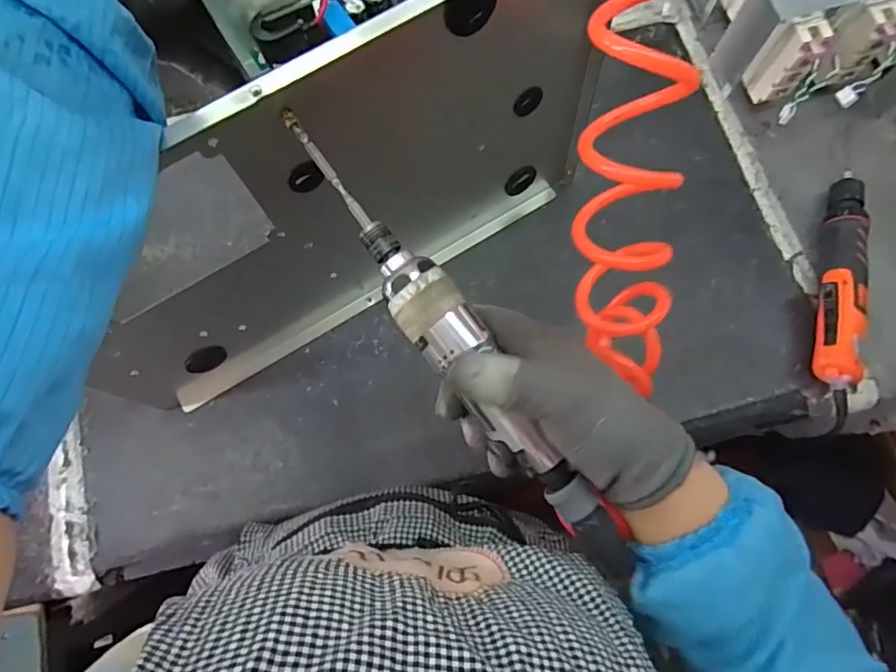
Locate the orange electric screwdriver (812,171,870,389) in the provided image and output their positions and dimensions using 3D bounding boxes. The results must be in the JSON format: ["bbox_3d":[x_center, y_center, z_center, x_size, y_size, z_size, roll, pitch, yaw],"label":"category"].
[{"bbox_3d":[0.427,-0.066,0.567,0.050,0.049,0.256,13,77,5],"label":"orange electric screwdriver"}]

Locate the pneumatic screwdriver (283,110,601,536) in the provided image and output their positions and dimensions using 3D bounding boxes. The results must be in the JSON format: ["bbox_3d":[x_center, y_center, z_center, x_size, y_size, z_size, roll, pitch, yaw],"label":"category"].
[{"bbox_3d":[-0.009,-0.016,0.305,0.039,0.033,0.298,-36,86,-7],"label":"pneumatic screwdriver"}]

